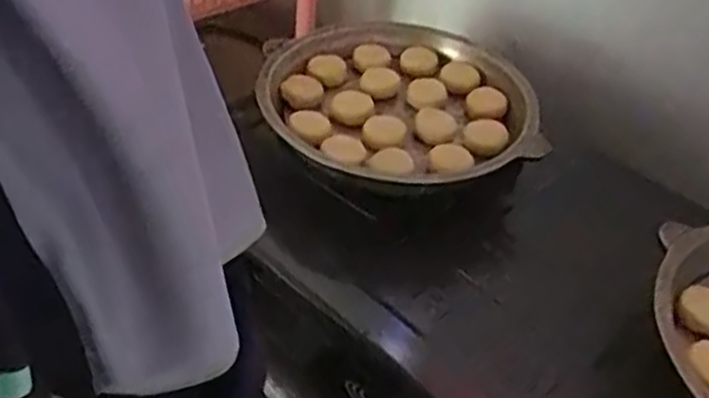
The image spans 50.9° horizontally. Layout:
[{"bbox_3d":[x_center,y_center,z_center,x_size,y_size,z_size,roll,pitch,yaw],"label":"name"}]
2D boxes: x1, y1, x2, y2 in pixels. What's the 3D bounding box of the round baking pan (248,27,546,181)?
[{"bbox_3d":[0.044,-0.098,0.724,0.246,0.037,0.248,4,42,-4],"label":"round baking pan"}]

